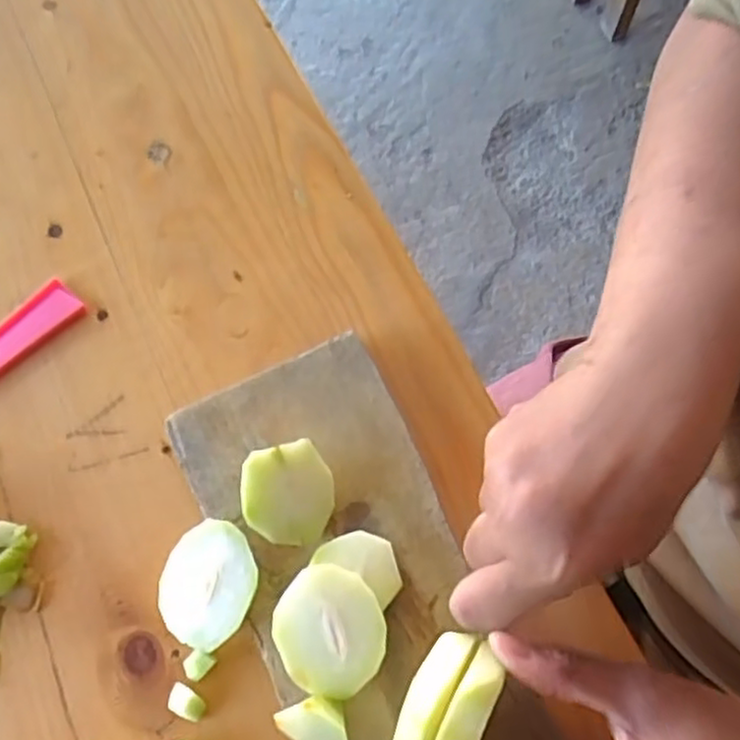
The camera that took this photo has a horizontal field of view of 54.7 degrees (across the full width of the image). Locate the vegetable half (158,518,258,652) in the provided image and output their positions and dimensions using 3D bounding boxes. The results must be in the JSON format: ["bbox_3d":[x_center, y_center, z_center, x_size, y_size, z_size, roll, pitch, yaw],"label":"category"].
[{"bbox_3d":[-0.072,0.095,0.322,0.043,0.012,0.053,20,82,21],"label":"vegetable half"}]

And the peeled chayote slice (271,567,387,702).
[{"bbox_3d":[-0.017,0.107,0.295,0.044,0.006,0.050,-8,67,-1],"label":"peeled chayote slice"}]

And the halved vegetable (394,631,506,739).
[{"bbox_3d":[0.028,0.123,0.260,0.028,0.017,0.053,25,70,12],"label":"halved vegetable"}]

